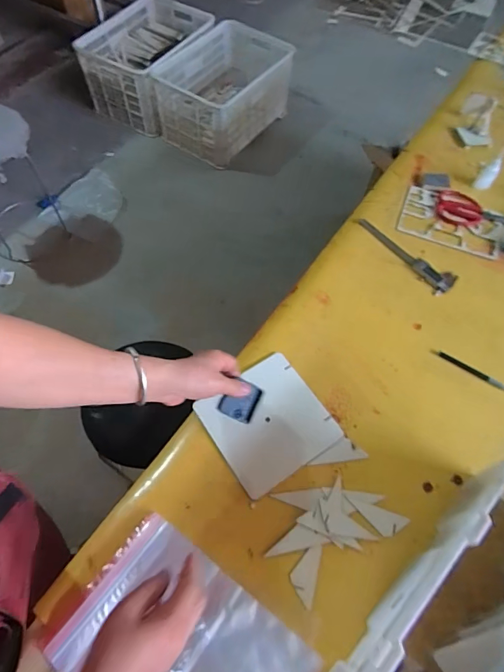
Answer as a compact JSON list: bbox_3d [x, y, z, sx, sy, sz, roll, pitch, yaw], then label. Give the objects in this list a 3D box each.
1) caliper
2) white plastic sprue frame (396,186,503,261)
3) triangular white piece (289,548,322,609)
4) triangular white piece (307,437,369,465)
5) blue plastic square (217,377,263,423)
[{"bbox_3d":[0.314,-0.171,0.842,0.059,0.009,0.227,-36,68,-19],"label":"caliper"},{"bbox_3d":[0.434,-0.247,0.894,0.217,0.009,0.136,20,70,9],"label":"white plastic sprue frame"},{"bbox_3d":[0.071,0.322,0.560,0.033,0.004,0.072,15,62,6],"label":"triangular white piece"},{"bbox_3d":[0.130,0.178,0.642,0.091,0.004,0.035,-7,62,-6],"label":"triangular white piece"},{"bbox_3d":[-0.015,0.092,0.590,0.008,0.059,0.055,11,70,54],"label":"blue plastic square"}]

